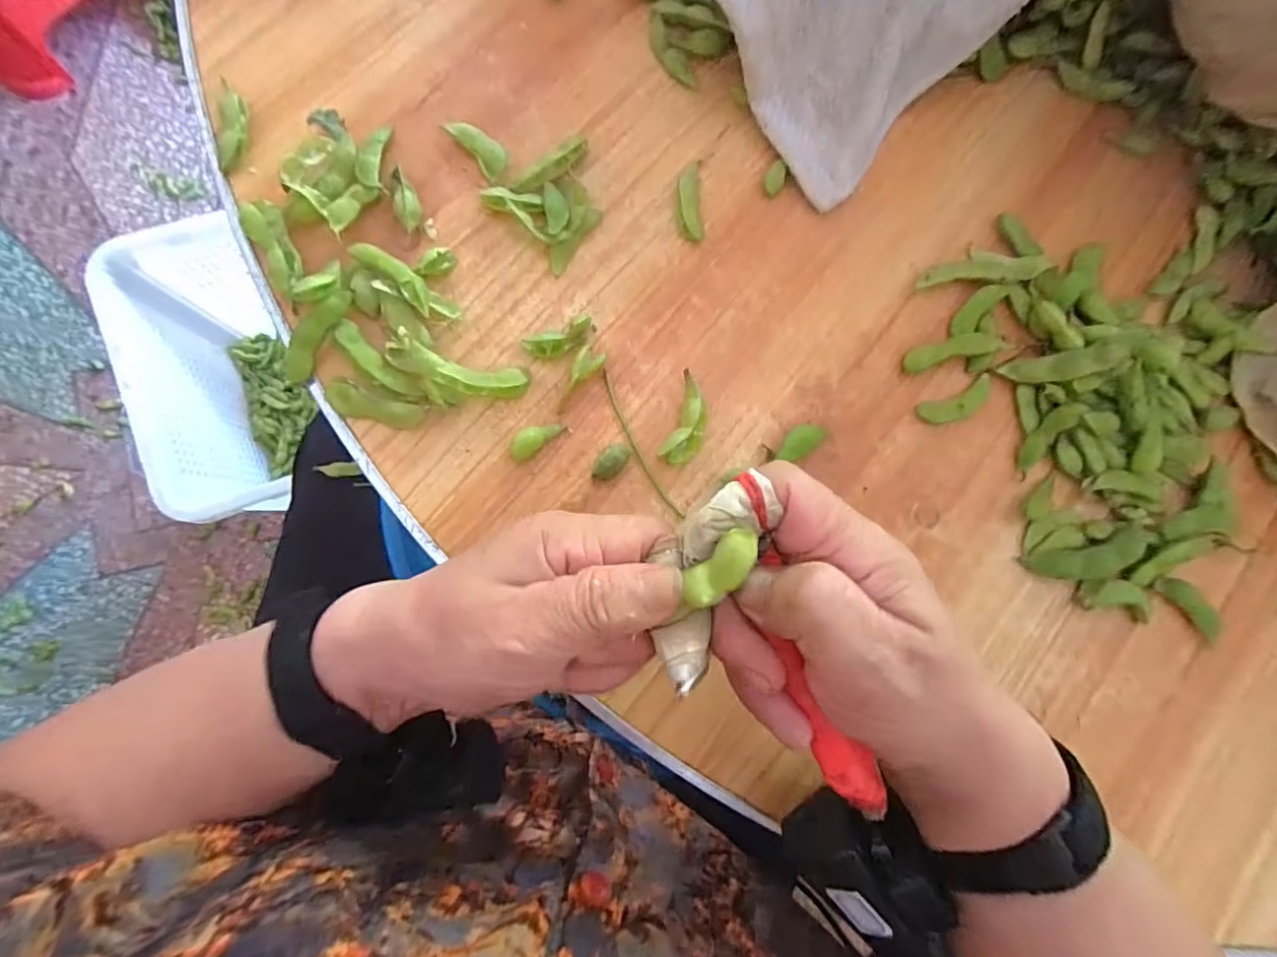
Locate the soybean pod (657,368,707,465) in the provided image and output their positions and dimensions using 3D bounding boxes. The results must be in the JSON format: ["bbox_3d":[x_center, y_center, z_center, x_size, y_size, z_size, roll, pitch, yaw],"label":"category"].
[{"bbox_3d":[0.025,-0.029,0.272,0.019,0.013,0.045,16,82,-4],"label":"soybean pod"}]

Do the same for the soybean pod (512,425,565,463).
[{"bbox_3d":[-0.050,-0.020,0.265,0.027,0.008,0.013,-42,89,-9],"label":"soybean pod"}]

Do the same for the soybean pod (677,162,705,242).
[{"bbox_3d":[0.027,-0.146,0.289,0.014,0.008,0.043,-3,84,-6],"label":"soybean pod"}]

